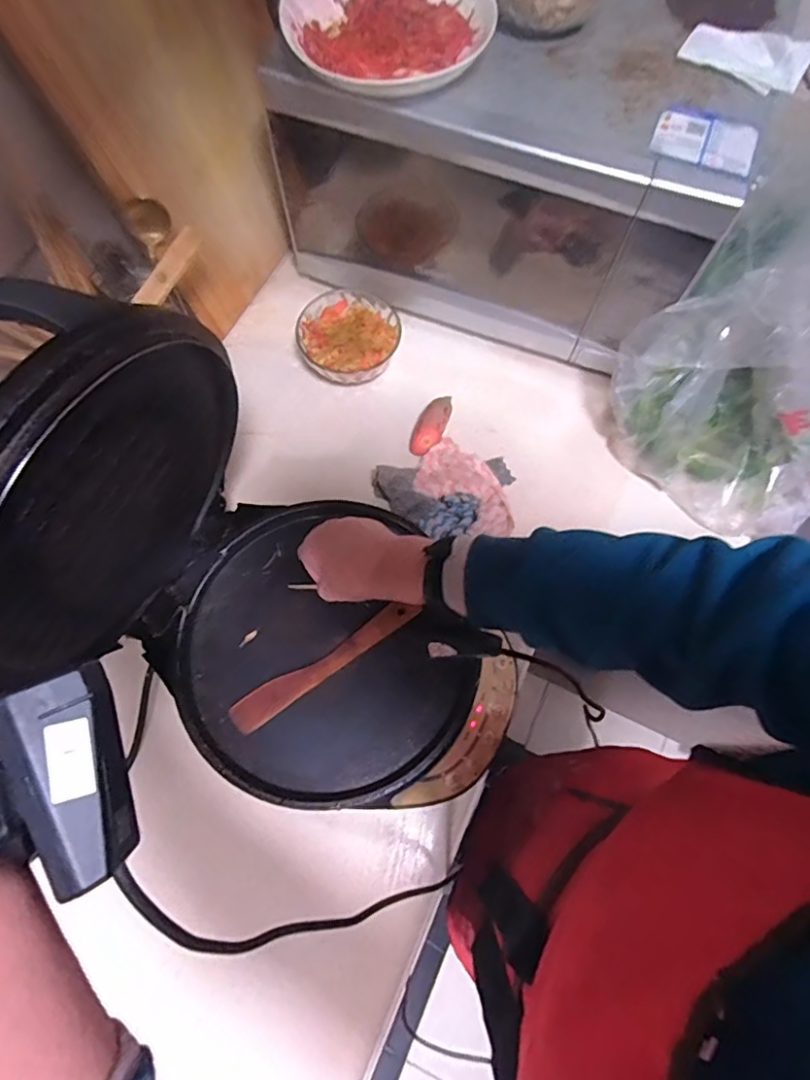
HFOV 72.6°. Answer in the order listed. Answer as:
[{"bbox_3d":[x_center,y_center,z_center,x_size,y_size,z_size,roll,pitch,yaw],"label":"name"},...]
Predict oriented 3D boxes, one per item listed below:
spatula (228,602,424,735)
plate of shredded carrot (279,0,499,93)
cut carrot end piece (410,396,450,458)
[{"bbox_3d":[-0.073,0.112,0.514,0.190,0.015,0.029,-33,74,-12],"label":"spatula"},{"bbox_3d":[-0.014,-0.451,0.475,0.174,0.032,0.144,-7,70,-3],"label":"plate of shredded carrot"},{"bbox_3d":[0.029,-0.136,0.651,0.039,0.026,0.075,19,71,6],"label":"cut carrot end piece"}]

